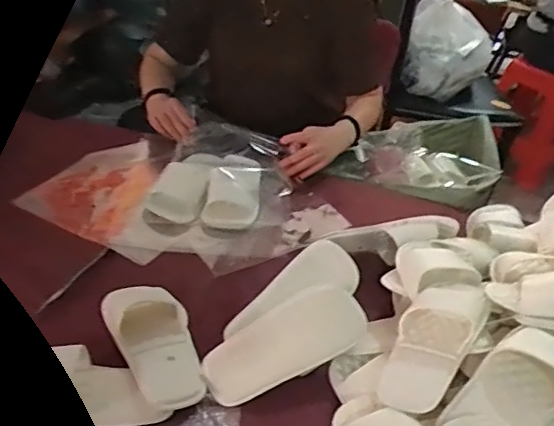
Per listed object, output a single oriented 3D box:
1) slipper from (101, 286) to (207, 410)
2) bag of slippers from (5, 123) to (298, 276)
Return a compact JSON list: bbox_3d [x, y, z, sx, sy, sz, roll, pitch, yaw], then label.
[{"bbox_3d":[-0.172,0.173,0.805,0.099,0.046,0.234,-14,41,-28],"label":"slipper"},{"bbox_3d":[-0.212,-0.049,1.102,0.473,0.096,0.370,8,35,0],"label":"bag of slippers"}]

